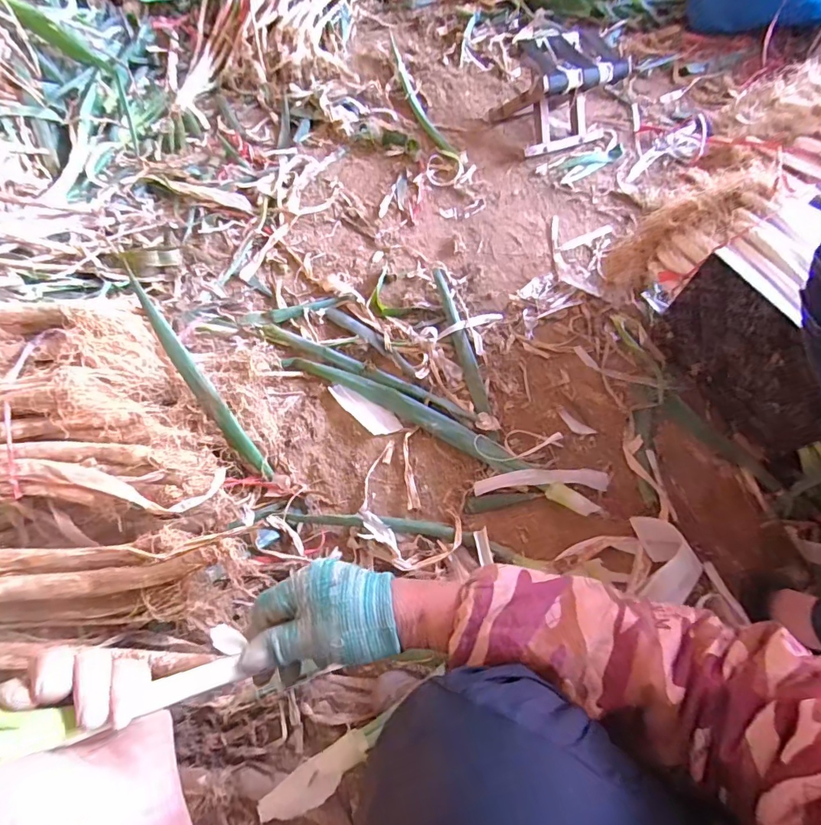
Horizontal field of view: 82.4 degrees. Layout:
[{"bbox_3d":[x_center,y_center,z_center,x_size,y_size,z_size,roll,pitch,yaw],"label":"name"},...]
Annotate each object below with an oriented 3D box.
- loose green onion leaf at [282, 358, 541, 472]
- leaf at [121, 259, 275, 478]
[{"bbox_3d":[-0.011,-0.006,0.877,0.491,0.021,0.046,25,67,11],"label":"loose green onion leaf"},{"bbox_3d":[-0.352,-0.050,0.781,0.032,0.017,0.390,-33,102,-12],"label":"leaf"}]

